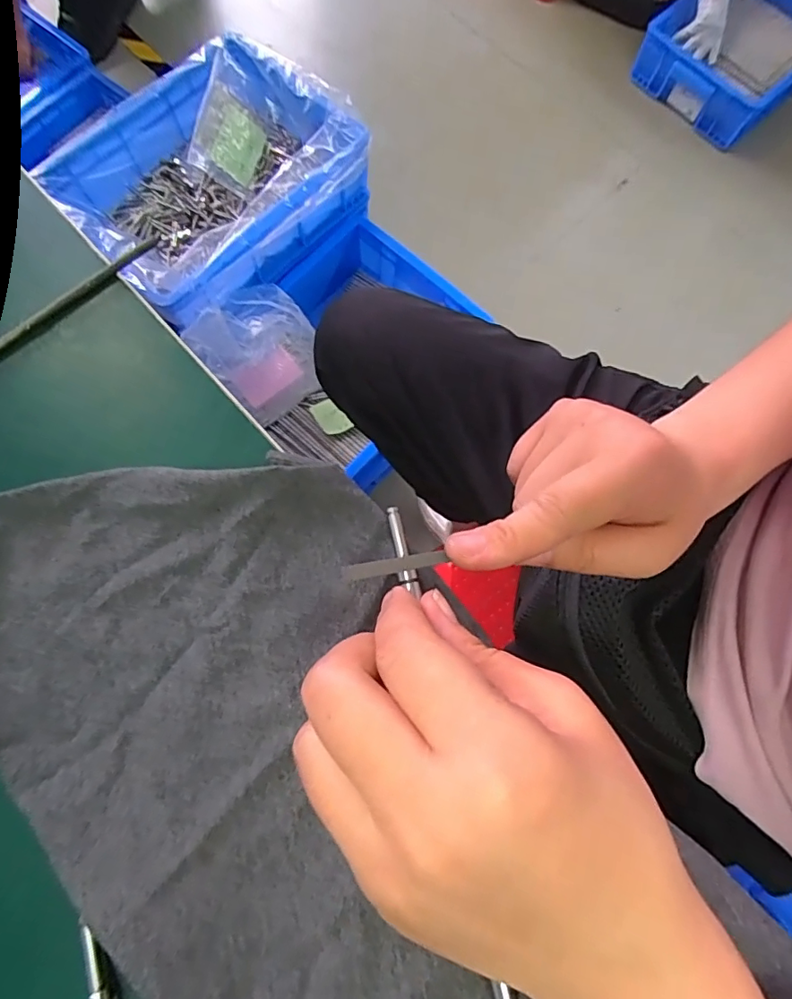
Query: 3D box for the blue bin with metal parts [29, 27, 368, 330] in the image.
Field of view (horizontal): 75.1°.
[{"bbox_3d":[-0.265,-0.452,0.751,0.281,0.129,0.390,44,79,9],"label":"blue bin with metal parts"}]

